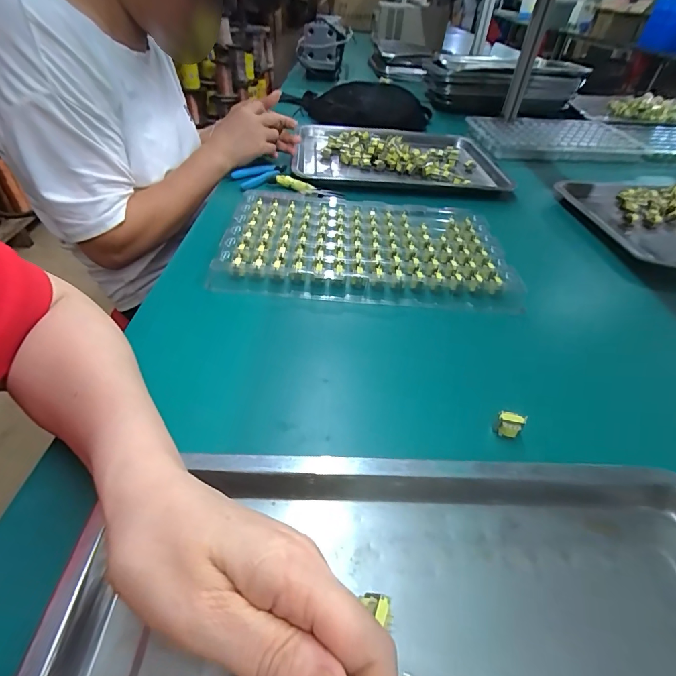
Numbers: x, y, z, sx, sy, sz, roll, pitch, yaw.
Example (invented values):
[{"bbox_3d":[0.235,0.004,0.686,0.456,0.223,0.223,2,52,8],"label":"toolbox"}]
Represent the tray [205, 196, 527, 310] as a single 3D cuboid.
[{"bbox_3d":[0.035,-0.115,0.478,0.339,0.033,0.204,5,45,0],"label":"tray"}]

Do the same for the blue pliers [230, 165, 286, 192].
[{"bbox_3d":[-0.126,-0.275,0.627,0.102,0.021,0.040,-32,56,-31],"label":"blue pliers"}]

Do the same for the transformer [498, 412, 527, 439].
[{"bbox_3d":[0.131,0.066,0.285,0.018,0.016,0.012,11,46,6],"label":"transformer"}]

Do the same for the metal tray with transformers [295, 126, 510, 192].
[{"bbox_3d":[0.111,-0.359,0.721,0.384,0.030,0.289,-1,44,-7],"label":"metal tray with transformers"}]

